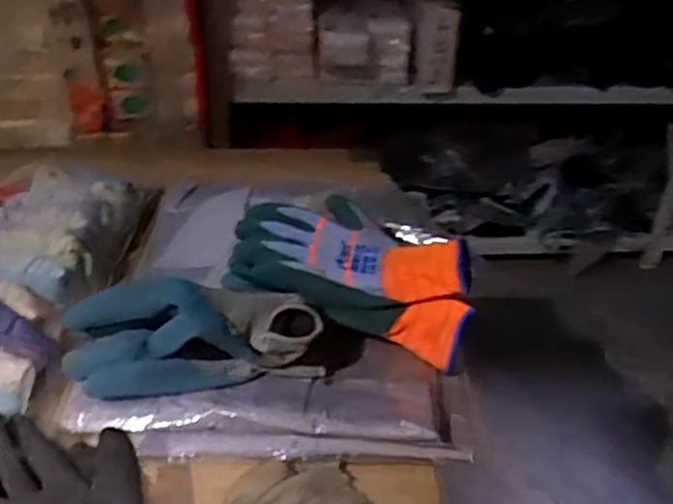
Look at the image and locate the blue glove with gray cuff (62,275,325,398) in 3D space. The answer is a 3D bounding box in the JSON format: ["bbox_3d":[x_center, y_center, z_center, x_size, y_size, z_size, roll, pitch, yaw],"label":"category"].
[{"bbox_3d":[-0.119,0.070,0.587,0.211,0.073,0.062,0,35,-4],"label":"blue glove with gray cuff"}]

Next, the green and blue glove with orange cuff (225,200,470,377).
[{"bbox_3d":[0.018,0.013,0.662,0.226,0.085,0.117,22,37,2],"label":"green and blue glove with orange cuff"}]

